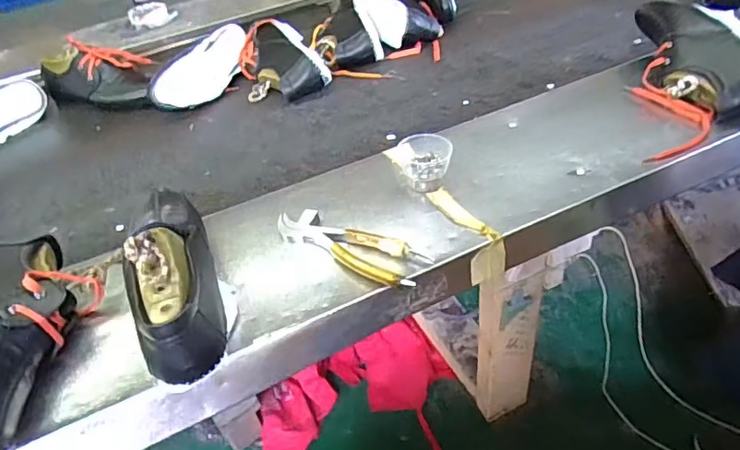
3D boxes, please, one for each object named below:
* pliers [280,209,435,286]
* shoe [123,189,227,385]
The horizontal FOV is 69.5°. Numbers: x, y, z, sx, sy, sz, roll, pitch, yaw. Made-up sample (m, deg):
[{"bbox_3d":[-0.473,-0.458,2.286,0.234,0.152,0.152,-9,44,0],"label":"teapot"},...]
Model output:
[{"bbox_3d":[-0.026,0.021,0.585,0.187,0.018,0.049,19,48,29],"label":"pliers"},{"bbox_3d":[-0.189,0.035,0.525,0.066,0.119,0.233,-15,41,-8],"label":"shoe"}]

